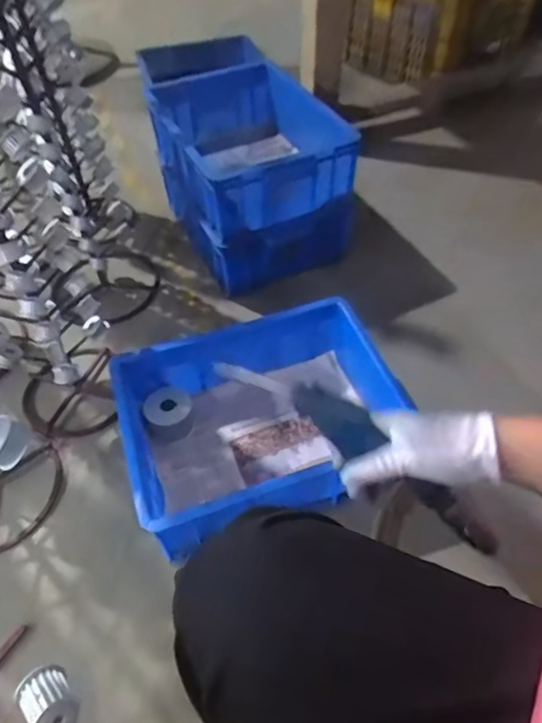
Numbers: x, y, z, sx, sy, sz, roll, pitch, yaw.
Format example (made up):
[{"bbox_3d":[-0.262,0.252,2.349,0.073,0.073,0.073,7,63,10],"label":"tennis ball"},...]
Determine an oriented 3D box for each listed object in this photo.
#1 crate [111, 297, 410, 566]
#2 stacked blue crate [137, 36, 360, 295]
[{"bbox_3d":[-0.016,0.096,0.826,0.396,0.151,0.294,-17,52,-12],"label":"crate"},{"bbox_3d":[-0.034,-0.400,1.116,0.314,0.270,0.424,-22,53,-16],"label":"stacked blue crate"}]

